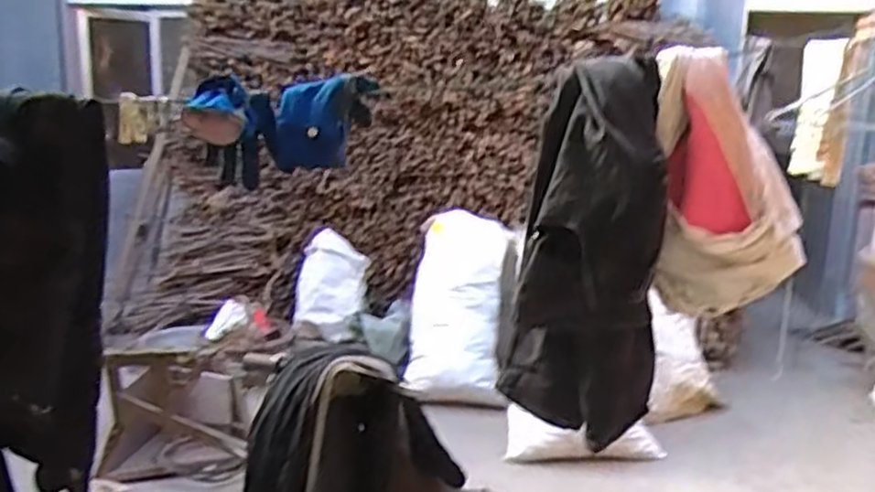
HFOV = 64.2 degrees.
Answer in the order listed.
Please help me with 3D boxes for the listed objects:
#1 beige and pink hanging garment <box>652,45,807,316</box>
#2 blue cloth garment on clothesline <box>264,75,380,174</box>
[{"bbox_3d":[0.380,-0.080,0.918,0.182,0.323,0.101,2,11,0],"label":"beige and pink hanging garment"},{"bbox_3d":[-0.164,-0.181,1.029,0.106,0.123,0.147,6,12,23],"label":"blue cloth garment on clothesline"}]

